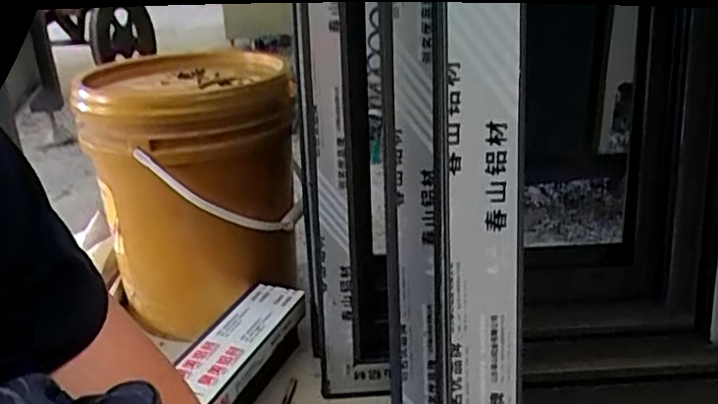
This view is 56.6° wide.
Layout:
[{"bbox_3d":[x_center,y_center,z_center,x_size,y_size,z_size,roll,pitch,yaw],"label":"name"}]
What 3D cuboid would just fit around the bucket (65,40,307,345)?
[{"bbox_3d":[-0.217,-0.032,0.951,0.257,0.312,0.249,-7,24,-7],"label":"bucket"}]

